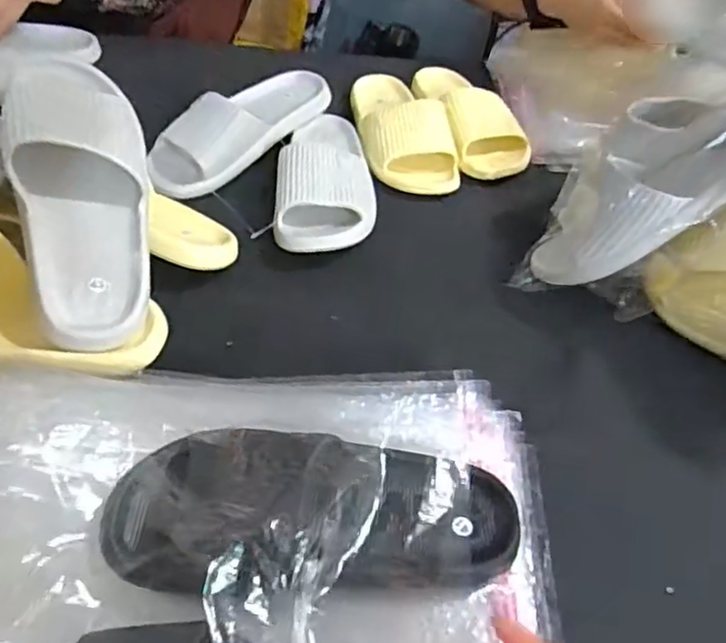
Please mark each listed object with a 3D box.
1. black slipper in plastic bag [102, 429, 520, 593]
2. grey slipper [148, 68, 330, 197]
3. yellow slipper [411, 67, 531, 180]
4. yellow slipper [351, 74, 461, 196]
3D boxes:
[{"bbox_3d":[-0.028,0.115,0.395,0.257,0.062,0.113,3,47,-4],"label":"black slipper in plastic bag"},{"bbox_3d":[-0.143,-0.233,0.769,0.105,0.059,0.253,36,54,24],"label":"grey slipper"},{"bbox_3d":[0.140,-0.276,0.852,0.101,0.061,0.254,-8,49,-13],"label":"yellow slipper"},{"bbox_3d":[0.042,-0.251,0.812,0.101,0.056,0.223,-8,49,-14],"label":"yellow slipper"}]

